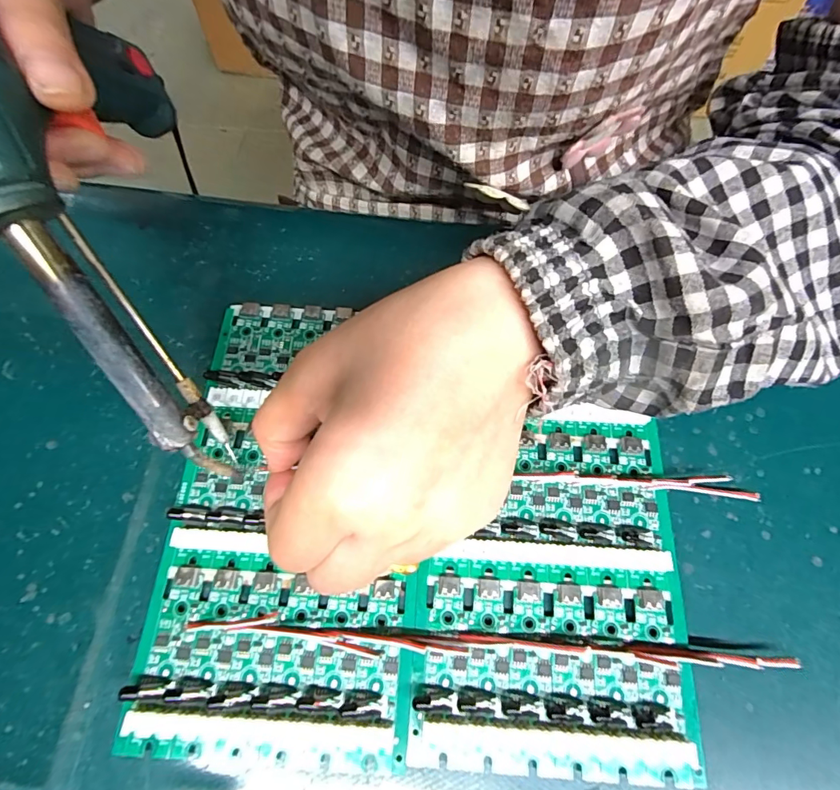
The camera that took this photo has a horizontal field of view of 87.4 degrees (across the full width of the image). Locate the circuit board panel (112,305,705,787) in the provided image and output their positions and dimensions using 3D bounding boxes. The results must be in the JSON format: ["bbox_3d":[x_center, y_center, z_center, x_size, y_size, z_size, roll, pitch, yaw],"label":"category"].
[{"bbox_3d":[-0.001,0.047,0.189,0.208,0.008,0.182,3,68,1],"label":"circuit board panel"}]

